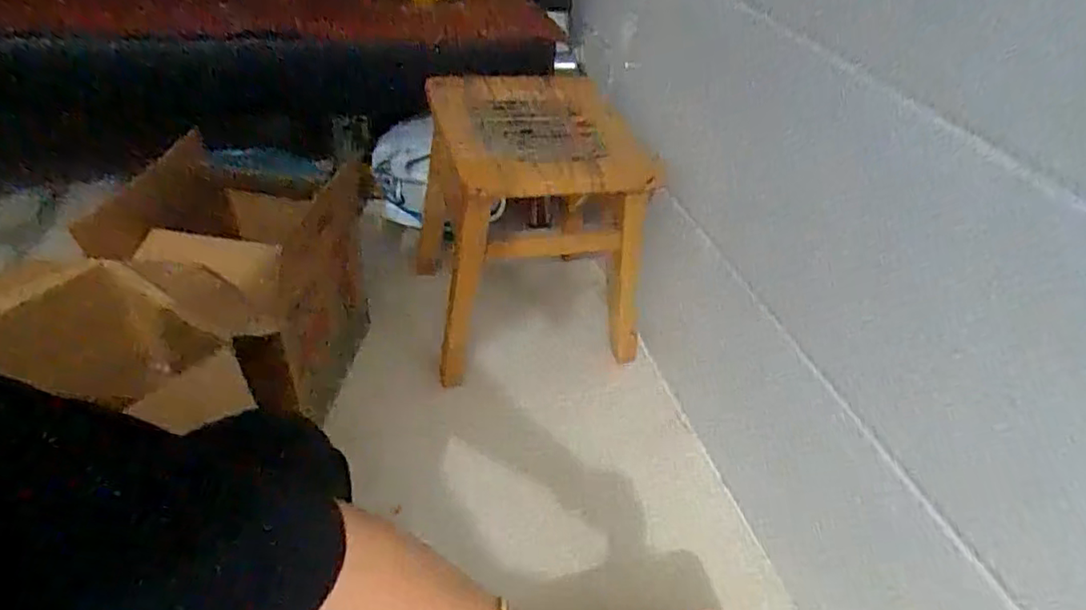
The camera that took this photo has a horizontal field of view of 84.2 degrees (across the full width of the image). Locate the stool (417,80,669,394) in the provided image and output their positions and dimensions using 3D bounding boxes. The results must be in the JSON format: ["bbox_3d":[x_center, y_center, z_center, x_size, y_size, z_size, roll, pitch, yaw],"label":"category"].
[{"bbox_3d":[-0.031,-0.146,1.033,0.333,0.379,0.360,-10,44,-18],"label":"stool"}]

